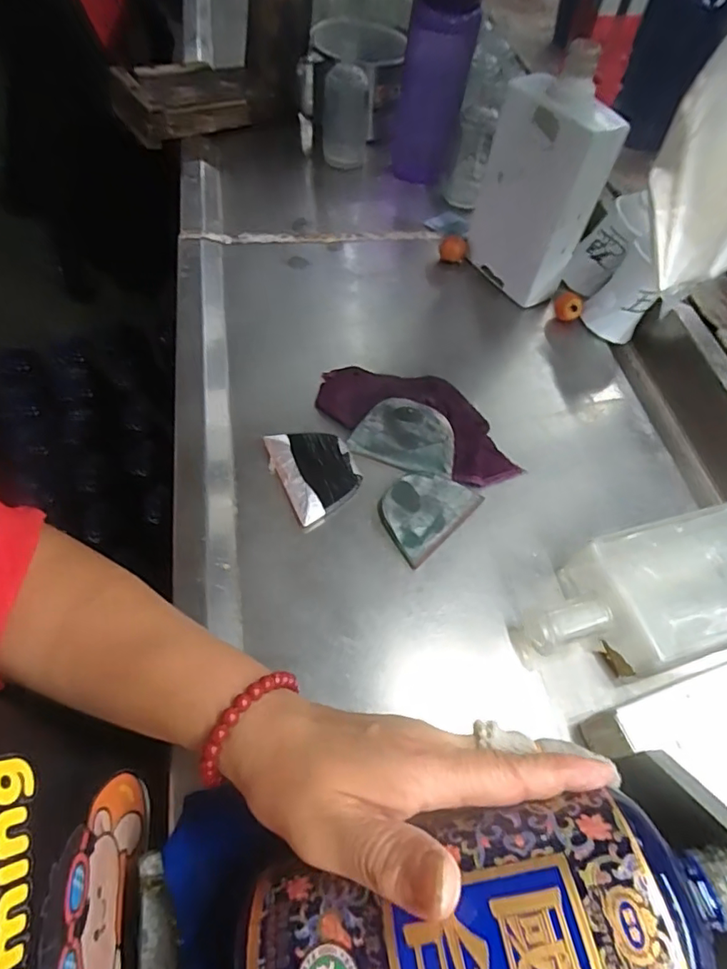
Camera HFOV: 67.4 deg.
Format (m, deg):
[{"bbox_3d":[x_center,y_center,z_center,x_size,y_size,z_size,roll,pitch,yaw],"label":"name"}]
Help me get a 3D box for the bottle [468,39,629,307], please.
[{"bbox_3d":[0.166,-0.281,0.526,0.063,0.195,0.107,-21,61,-15],"label":"bottle"}]

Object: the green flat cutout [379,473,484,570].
[{"bbox_3d":[0.046,0.018,0.421,0.057,0.008,0.081,40,65,19],"label":"green flat cutout"}]

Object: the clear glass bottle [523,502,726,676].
[{"bbox_3d":[0.218,0.073,0.381,0.226,0.051,0.090,-13,59,-11],"label":"clear glass bottle"}]

